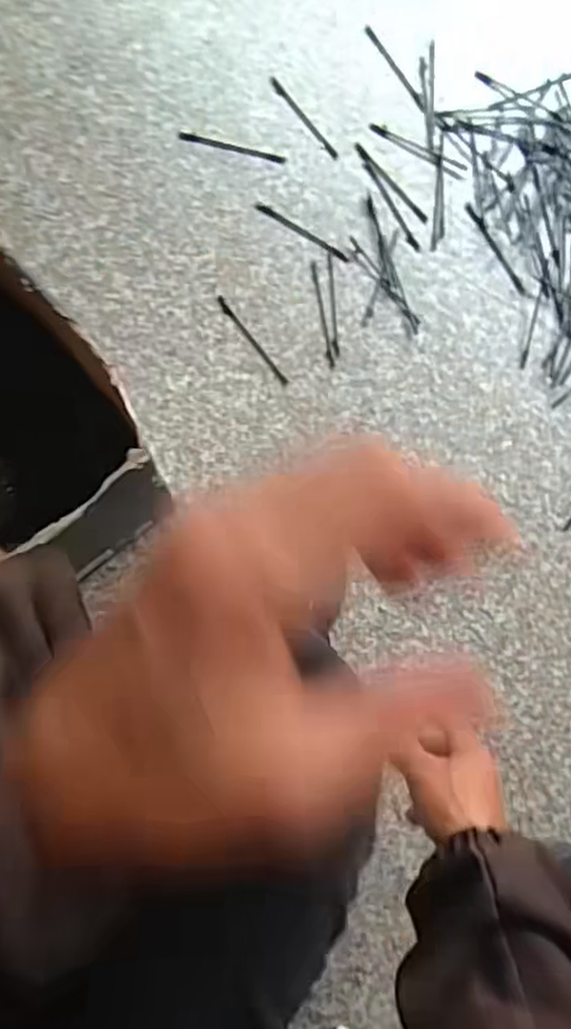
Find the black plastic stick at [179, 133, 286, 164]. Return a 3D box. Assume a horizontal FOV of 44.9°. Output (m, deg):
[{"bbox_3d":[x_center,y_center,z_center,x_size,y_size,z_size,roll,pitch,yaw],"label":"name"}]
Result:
[{"bbox_3d":[-0.056,-0.395,0.743,0.115,0.004,0.011,13,81,-2],"label":"black plastic stick"}]

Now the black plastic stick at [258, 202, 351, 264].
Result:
[{"bbox_3d":[0.018,-0.299,0.732,0.112,0.004,0.009,31,81,1],"label":"black plastic stick"}]

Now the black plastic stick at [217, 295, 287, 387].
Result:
[{"bbox_3d":[-0.034,-0.180,0.712,0.008,0.004,0.114,-37,86,-8],"label":"black plastic stick"}]

